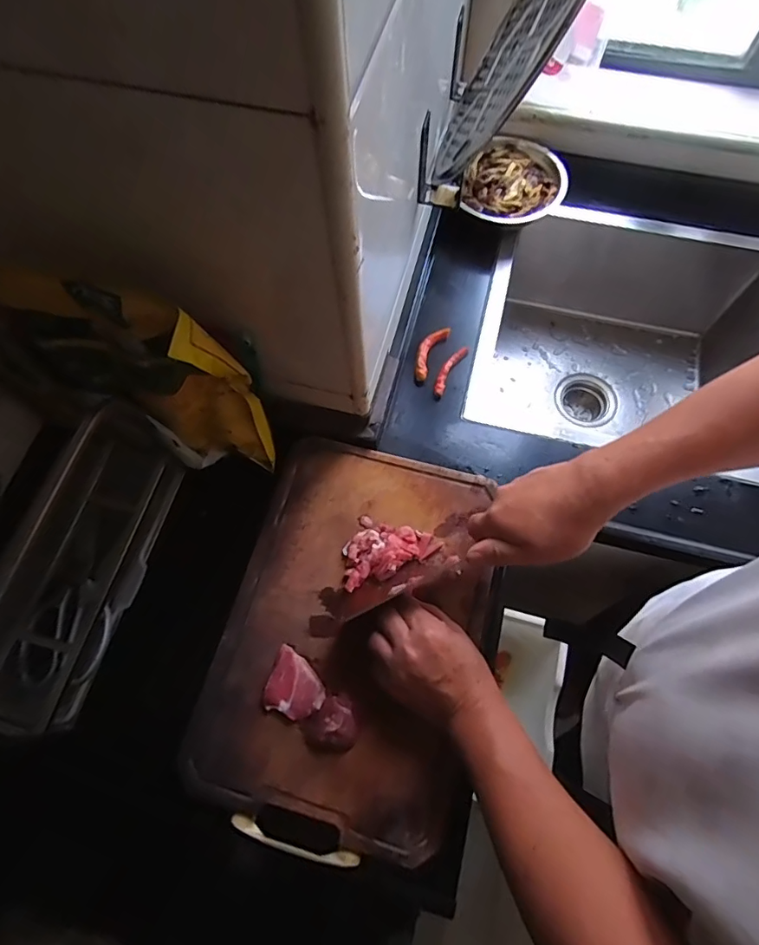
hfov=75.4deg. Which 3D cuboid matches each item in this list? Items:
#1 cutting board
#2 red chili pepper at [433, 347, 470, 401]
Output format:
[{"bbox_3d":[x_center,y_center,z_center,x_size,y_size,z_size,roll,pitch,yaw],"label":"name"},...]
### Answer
[{"bbox_3d":[-0.022,0.167,0.528,0.274,0.023,0.405,13,70,5],"label":"cutting board"},{"bbox_3d":[0.094,-0.138,0.670,0.019,0.014,0.087,28,71,11],"label":"red chili pepper"}]

